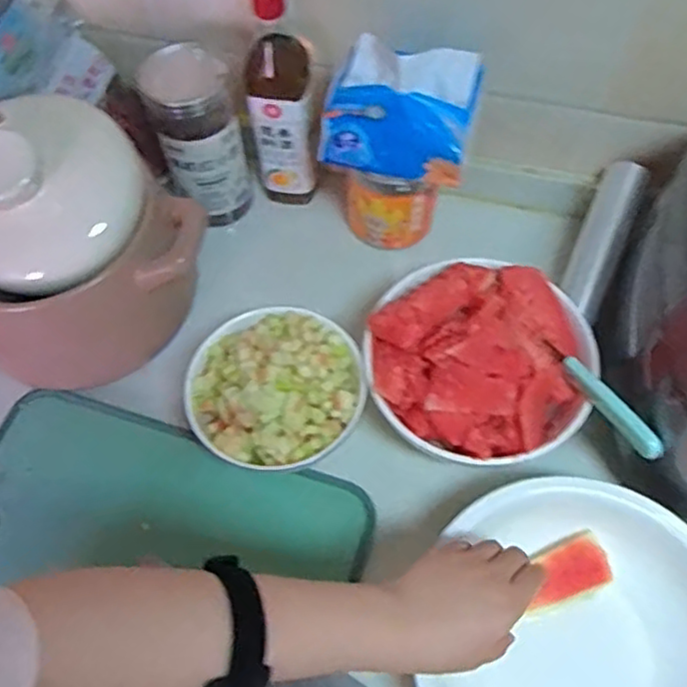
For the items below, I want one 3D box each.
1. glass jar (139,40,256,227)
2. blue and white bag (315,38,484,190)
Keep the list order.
[{"bbox_3d":[-0.145,-0.207,0.718,0.081,0.174,0.081,-1,62,1],"label":"glass jar"},{"bbox_3d":[0.049,-0.208,0.619,0.137,0.096,0.076,13,63,9],"label":"blue and white bag"}]

